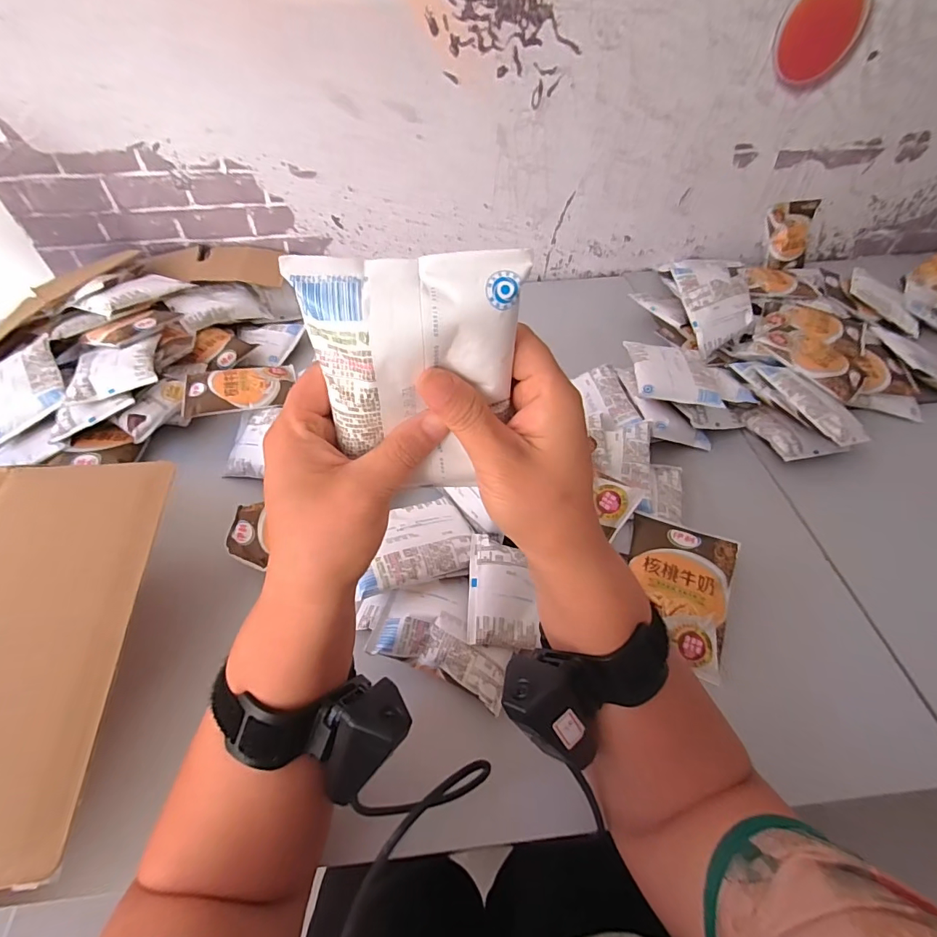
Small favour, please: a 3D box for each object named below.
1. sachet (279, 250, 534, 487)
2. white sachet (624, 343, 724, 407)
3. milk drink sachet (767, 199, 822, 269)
[{"bbox_3d":[-0.023,-0.040,0.215,0.090,0.107,0.030,-3,50,-2],"label":"sachet"},{"bbox_3d":[0.258,-0.122,0.571,0.098,0.014,0.117,6,48,0],"label":"white sachet"},{"bbox_3d":[0.600,-0.432,0.845,0.097,0.116,0.020,-21,23,-8],"label":"milk drink sachet"}]

